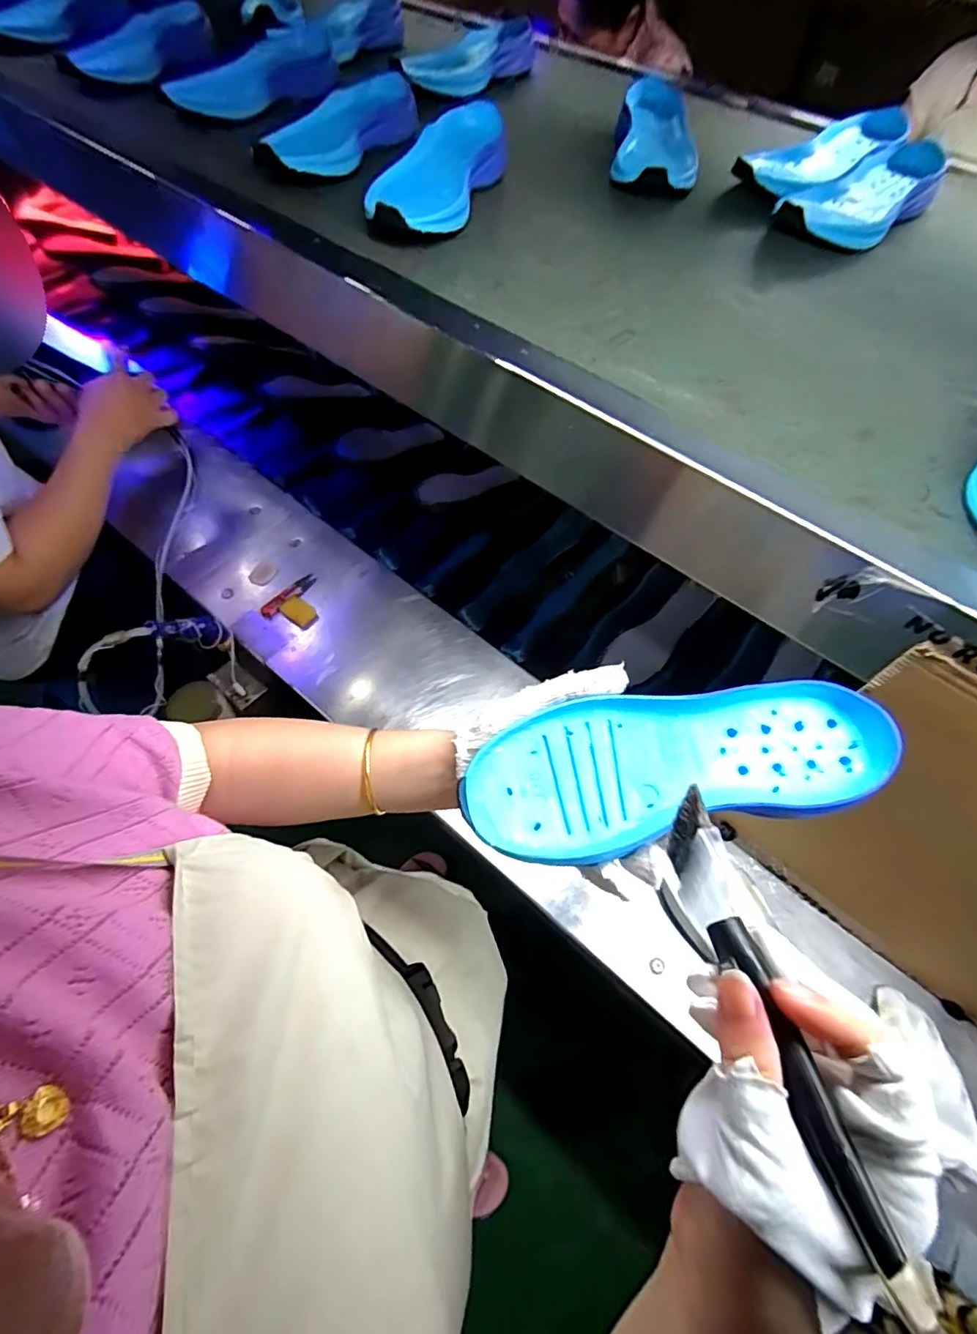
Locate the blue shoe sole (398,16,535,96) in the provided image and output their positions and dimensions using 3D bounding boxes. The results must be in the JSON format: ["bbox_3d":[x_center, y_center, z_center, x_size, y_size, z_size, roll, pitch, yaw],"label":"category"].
[{"bbox_3d":[-0.028,-0.902,0.784,0.231,0.050,0.085,-38,68,-26],"label":"blue shoe sole"}]

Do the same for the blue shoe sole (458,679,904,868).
[{"bbox_3d":[0.111,0.058,0.324,0.247,0.028,0.088,-10,60,-3],"label":"blue shoe sole"}]

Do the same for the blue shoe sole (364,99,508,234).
[{"bbox_3d":[-0.050,-0.528,0.572,0.112,0.048,0.272,17,59,6],"label":"blue shoe sole"}]

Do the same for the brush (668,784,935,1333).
[{"bbox_3d":[0.107,0.129,0.204,0.017,0.028,0.159,-8,51,-9],"label":"brush"}]

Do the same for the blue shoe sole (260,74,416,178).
[{"bbox_3d":[-0.176,-0.631,0.622,0.100,0.045,0.237,25,58,10],"label":"blue shoe sole"}]

